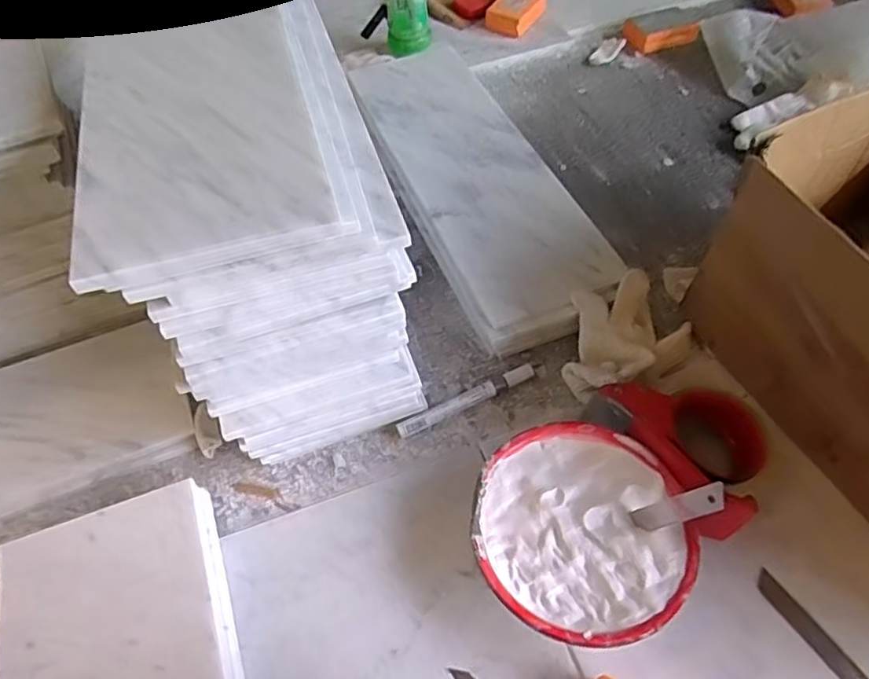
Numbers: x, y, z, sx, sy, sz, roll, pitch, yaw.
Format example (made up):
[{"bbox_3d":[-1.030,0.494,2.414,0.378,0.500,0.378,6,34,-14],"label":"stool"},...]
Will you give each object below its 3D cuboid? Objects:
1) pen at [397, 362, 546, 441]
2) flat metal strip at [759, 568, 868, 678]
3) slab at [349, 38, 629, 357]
[{"bbox_3d":[0.035,0.054,0.589,0.151,0.017,0.018,-22,58,-16],"label":"pen"},{"bbox_3d":[0.283,0.220,0.464,0.016,0.004,0.099,-32,58,-11],"label":"flat metal strip"},{"bbox_3d":[0.037,-0.200,0.737,0.161,0.056,0.494,-20,58,-9],"label":"slab"}]

